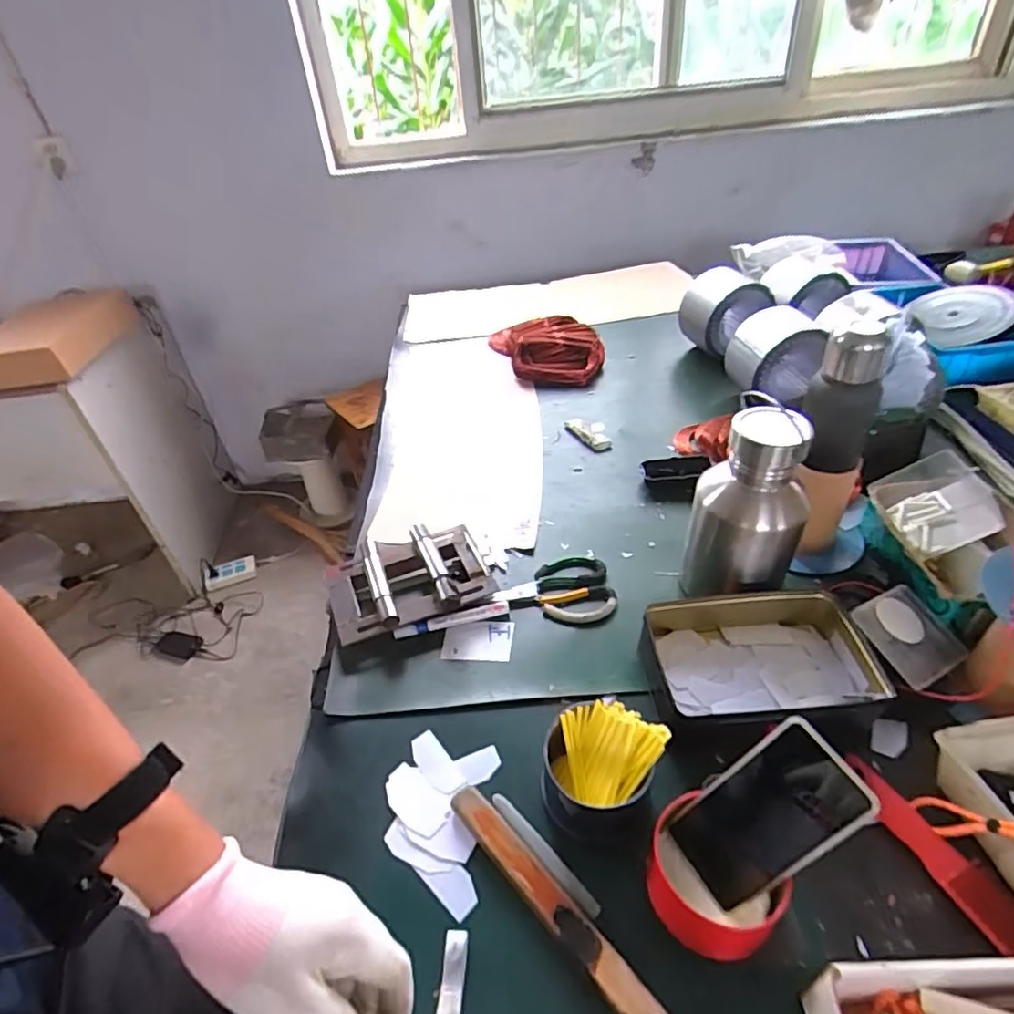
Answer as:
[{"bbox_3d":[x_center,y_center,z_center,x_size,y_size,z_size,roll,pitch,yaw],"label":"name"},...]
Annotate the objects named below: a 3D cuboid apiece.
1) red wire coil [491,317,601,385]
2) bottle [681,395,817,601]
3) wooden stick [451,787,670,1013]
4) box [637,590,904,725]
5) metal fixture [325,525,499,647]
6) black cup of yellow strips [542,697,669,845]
[{"bbox_3d":[0.080,-0.339,1.272,0.239,0.053,0.227,-3,40,4],"label":"red wire coil"},{"bbox_3d":[0.277,0.010,0.688,0.121,0.233,0.110,20,45,25],"label":"bottle"},{"bbox_3d":[0.049,0.339,0.485,0.030,0.021,0.278,-31,47,-29],"label":"wooden stick"},{"bbox_3d":[0.275,0.166,0.638,0.236,0.058,0.152,-4,39,-1],"label":"box"},{"bbox_3d":[-0.121,0.088,0.767,0.215,0.050,0.153,-15,41,-14],"label":"metal fixture"},{"bbox_3d":[0.087,0.239,0.548,0.108,0.081,0.095,-9,40,-6],"label":"black cup of yellow strips"}]

